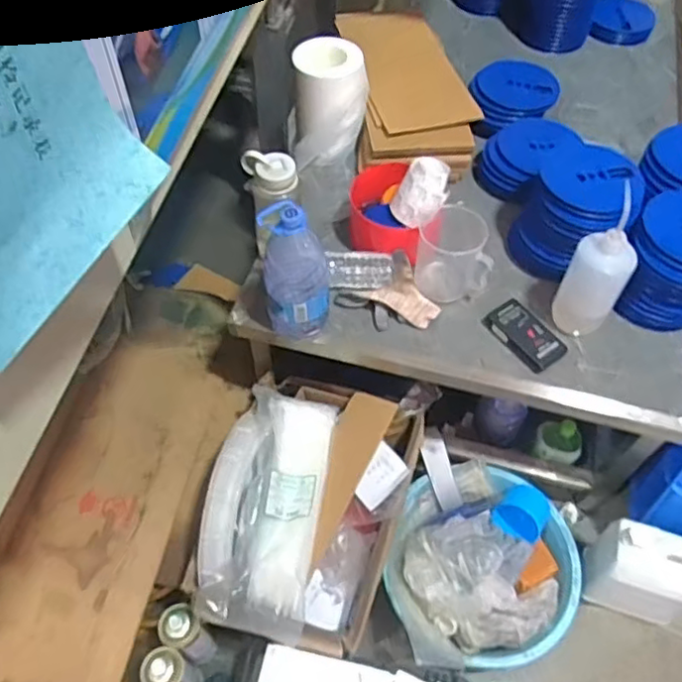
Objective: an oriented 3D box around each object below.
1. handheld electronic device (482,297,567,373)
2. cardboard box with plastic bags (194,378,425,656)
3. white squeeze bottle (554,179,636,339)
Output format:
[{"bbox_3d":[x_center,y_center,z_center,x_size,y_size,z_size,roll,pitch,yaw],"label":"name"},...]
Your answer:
[{"bbox_3d":[0.308,-0.012,1.067,0.076,0.022,0.129,-31,62,-21],"label":"handheld electronic device"},{"bbox_3d":[-0.053,0.270,1.083,0.306,0.151,0.445,18,57,10],"label":"cardboard box with plastic bags"},{"bbox_3d":[0.402,-0.106,1.000,0.076,0.228,0.085,-28,61,-20],"label":"white squeeze bottle"}]

